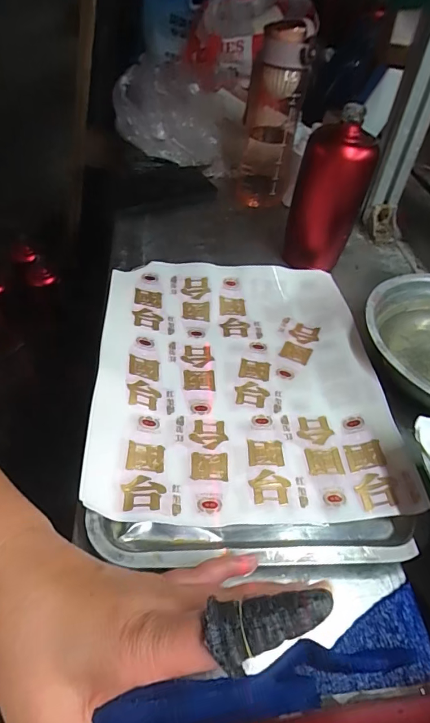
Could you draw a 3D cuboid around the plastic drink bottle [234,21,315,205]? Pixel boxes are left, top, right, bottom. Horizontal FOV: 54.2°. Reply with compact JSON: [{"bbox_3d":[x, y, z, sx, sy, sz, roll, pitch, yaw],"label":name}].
[{"bbox_3d":[0.082,-0.348,0.608,0.079,0.221,0.076,6,47,2],"label":"plastic drink bottle"}]

